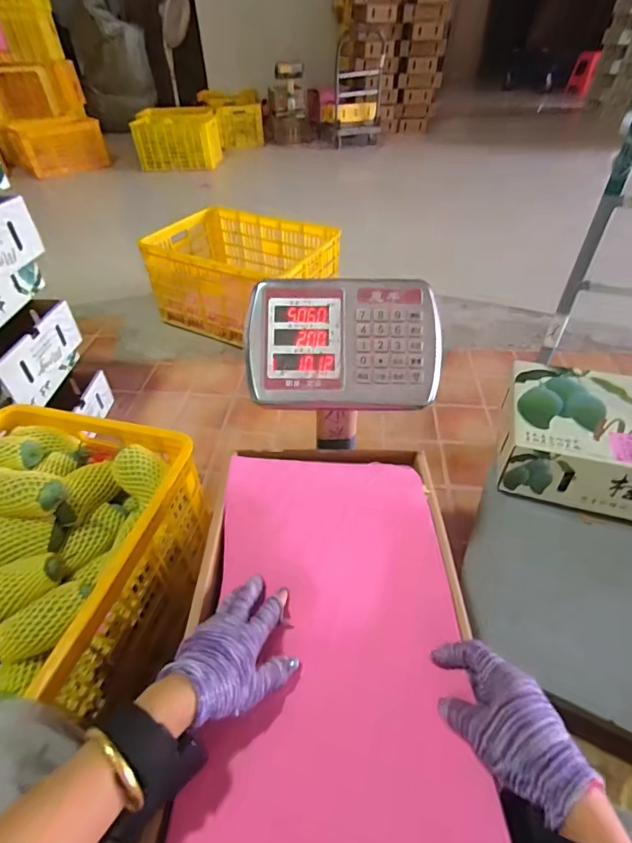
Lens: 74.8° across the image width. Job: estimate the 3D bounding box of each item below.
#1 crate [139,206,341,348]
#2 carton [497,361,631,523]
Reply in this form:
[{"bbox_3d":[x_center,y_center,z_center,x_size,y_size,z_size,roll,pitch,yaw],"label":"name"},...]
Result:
[{"bbox_3d":[-0.254,-0.525,1.515,0.628,0.293,0.431,13,46,15],"label":"crate"},{"bbox_3d":[0.591,0.032,0.795,0.418,0.125,0.299,14,47,16],"label":"carton"}]

